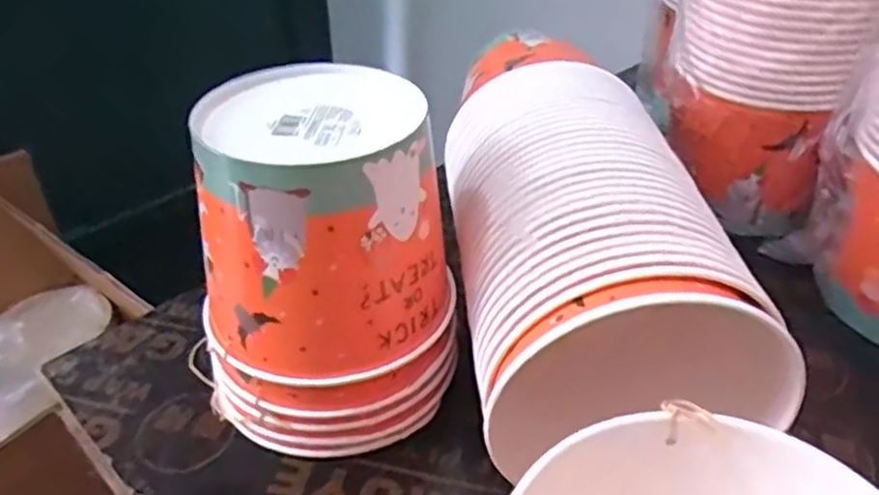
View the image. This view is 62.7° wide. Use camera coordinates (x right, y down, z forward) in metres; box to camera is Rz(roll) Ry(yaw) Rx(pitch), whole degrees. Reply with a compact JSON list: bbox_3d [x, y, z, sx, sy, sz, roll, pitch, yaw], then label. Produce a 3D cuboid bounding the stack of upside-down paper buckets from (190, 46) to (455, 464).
[{"bbox_3d":[-0.069,0.011,0.458,0.151,0.204,0.138,-2,37,-2],"label":"stack of upside-down paper buckets"}]

